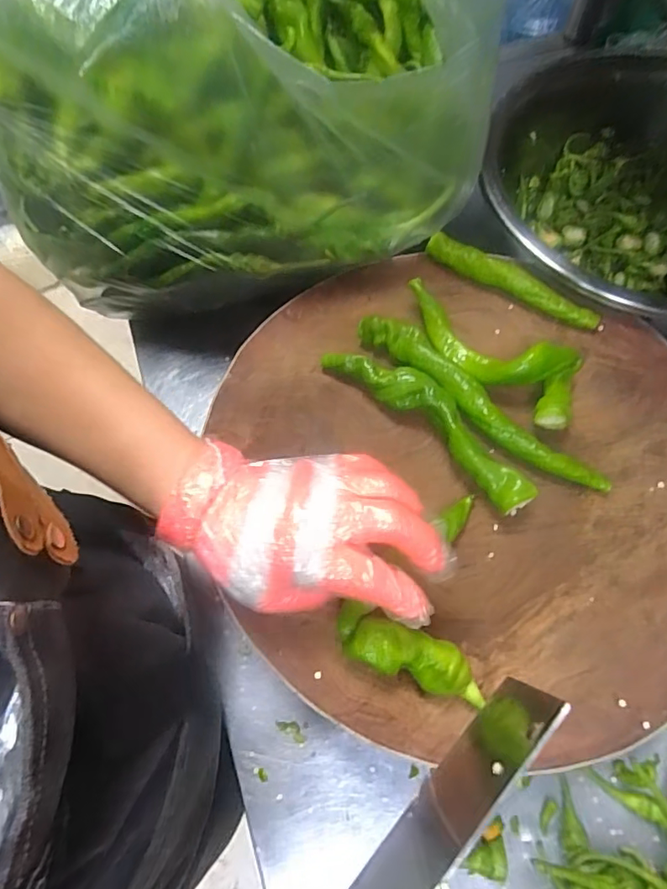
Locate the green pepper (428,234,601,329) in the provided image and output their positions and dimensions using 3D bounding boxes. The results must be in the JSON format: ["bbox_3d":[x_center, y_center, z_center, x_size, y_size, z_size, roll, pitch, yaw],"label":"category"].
[{"bbox_3d":[0.156,-0.143,0.467,0.159,0.025,0.022,30,70,13],"label":"green pepper"}]

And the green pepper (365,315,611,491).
[{"bbox_3d":[0.113,-0.033,0.424,0.222,0.025,0.029,41,73,17],"label":"green pepper"}]

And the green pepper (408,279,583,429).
[{"bbox_3d":[0.122,-0.077,0.431,0.164,0.041,0.064,31,70,13],"label":"green pepper"}]

